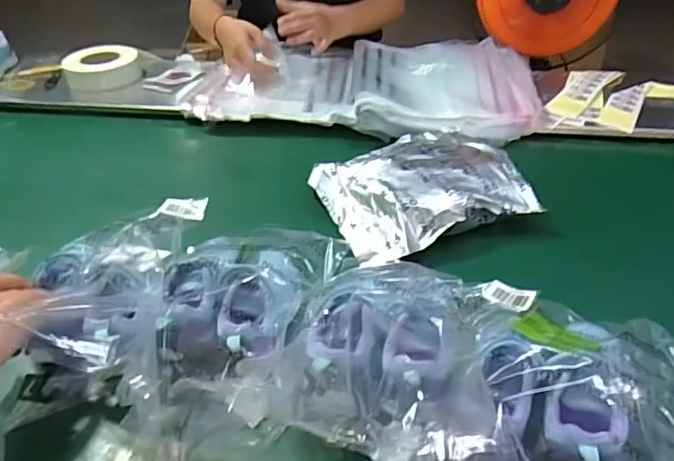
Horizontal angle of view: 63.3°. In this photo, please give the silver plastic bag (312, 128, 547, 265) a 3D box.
[{"bbox_3d":[0.113,-0.068,0.753,0.264,0.054,0.225,-16,39,-18],"label":"silver plastic bag"}]

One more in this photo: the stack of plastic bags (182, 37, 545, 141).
[{"bbox_3d":[0.041,-0.265,0.994,0.626,0.050,0.304,1,37,4],"label":"stack of plastic bags"}]

